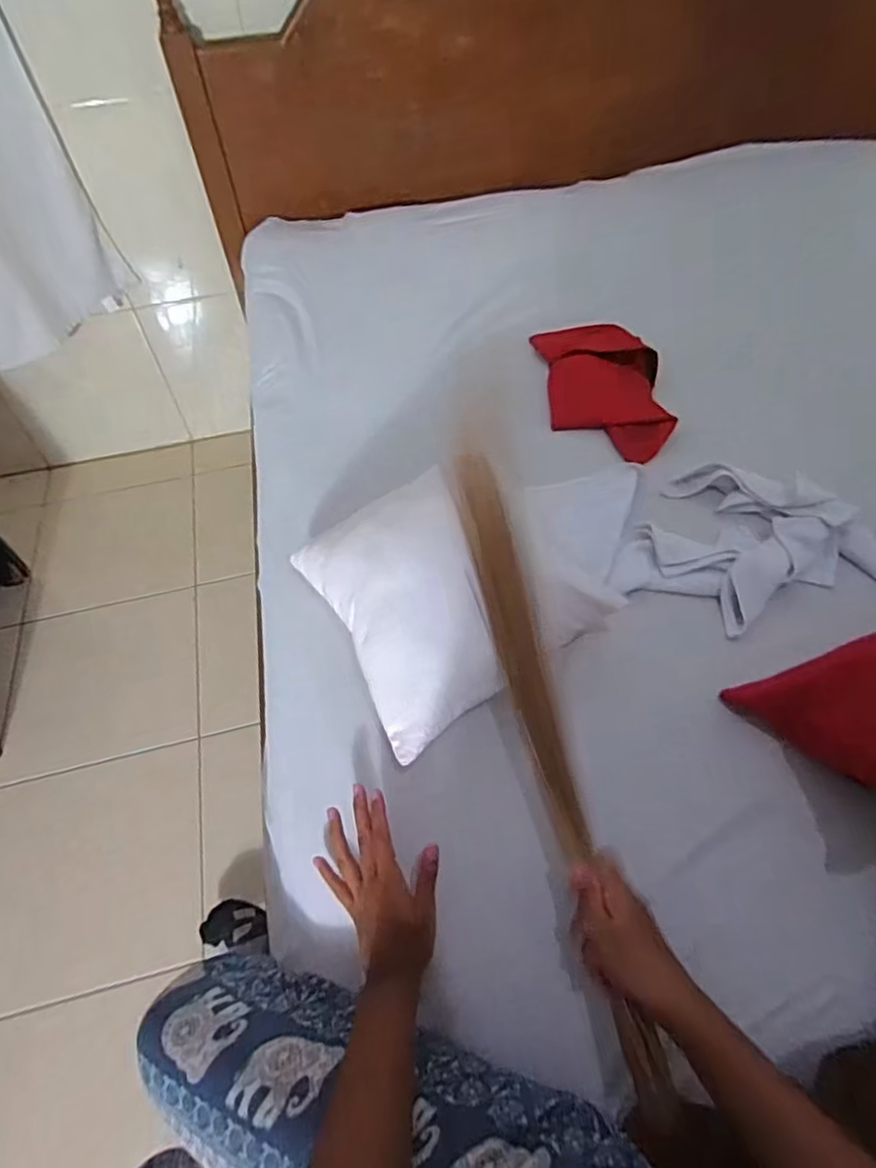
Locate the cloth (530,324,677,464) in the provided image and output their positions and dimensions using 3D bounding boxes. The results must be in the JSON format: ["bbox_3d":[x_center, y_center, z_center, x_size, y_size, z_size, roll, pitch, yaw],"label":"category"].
[{"bbox_3d":[0.255,-0.305,0.952,0.169,0.050,0.268,-2,53,0],"label":"cloth"}]

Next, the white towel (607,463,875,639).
[{"bbox_3d":[0.393,-0.036,0.743,0.297,0.039,0.248,23,58,18],"label":"white towel"}]

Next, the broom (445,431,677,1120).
[{"bbox_3d":[0.094,0.108,0.585,0.062,0.040,0.608,-10,61,-5],"label":"broom"}]

